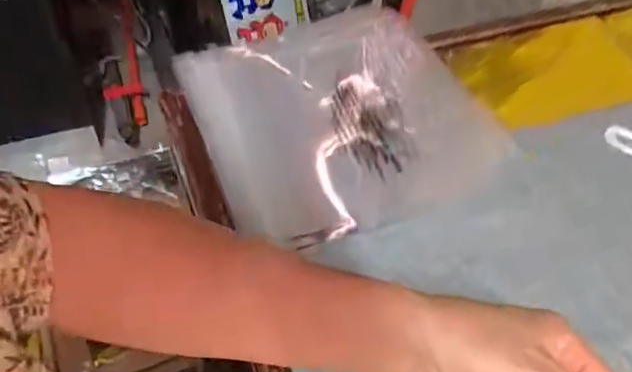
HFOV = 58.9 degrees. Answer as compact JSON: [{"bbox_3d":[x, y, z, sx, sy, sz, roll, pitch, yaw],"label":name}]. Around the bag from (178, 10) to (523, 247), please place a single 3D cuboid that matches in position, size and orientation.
[{"bbox_3d":[0.030,-0.067,0.513,0.263,0.035,0.230,-17,57,-18],"label":"bag"}]

